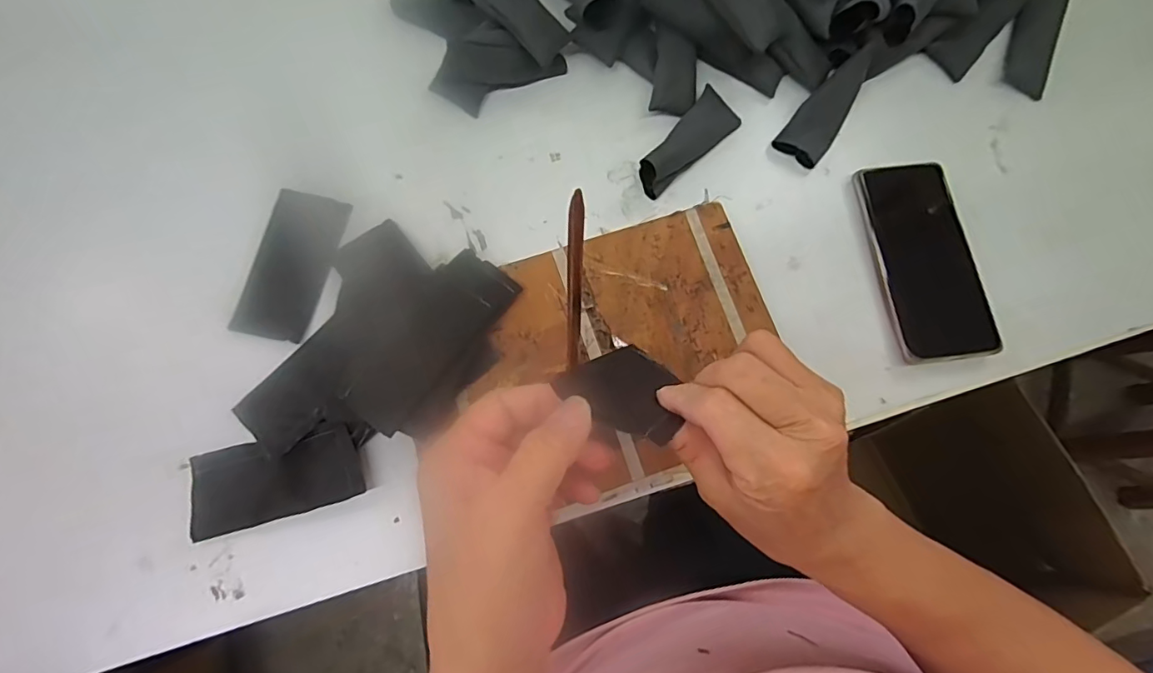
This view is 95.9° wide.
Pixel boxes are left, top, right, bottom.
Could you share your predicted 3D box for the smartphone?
[{"bbox_3d":[0.272,-0.061,0.405,0.076,0.009,0.160,-7,76,-7],"label":"smartphone"}]

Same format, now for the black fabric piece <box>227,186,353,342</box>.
[{"bbox_3d":[-0.215,-0.054,0.395,0.059,0.004,0.114,12,76,6],"label":"black fabric piece"}]

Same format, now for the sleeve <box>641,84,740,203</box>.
[{"bbox_3d":[0.088,-0.160,0.413,0.105,0.034,0.037,-44,81,-10],"label":"sleeve"}]

